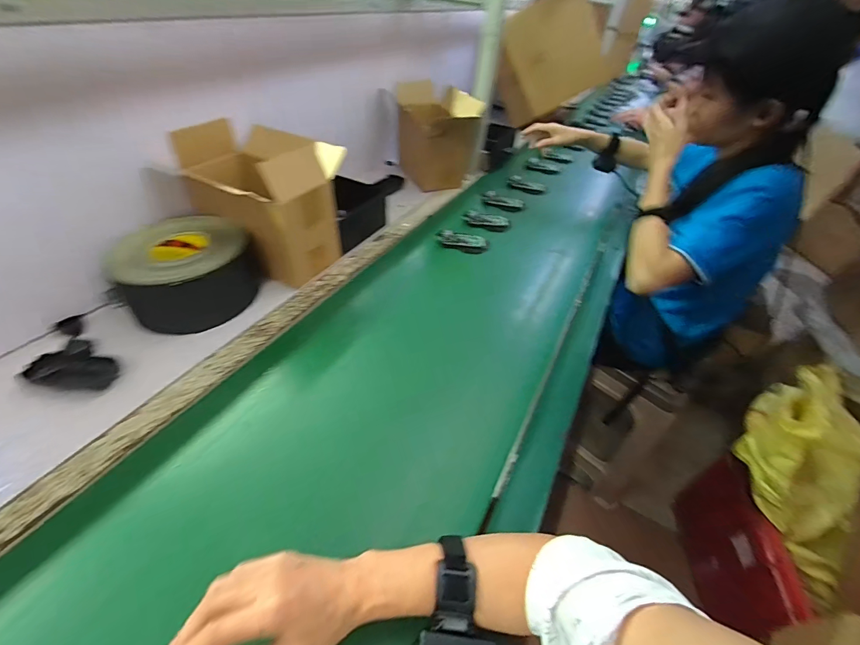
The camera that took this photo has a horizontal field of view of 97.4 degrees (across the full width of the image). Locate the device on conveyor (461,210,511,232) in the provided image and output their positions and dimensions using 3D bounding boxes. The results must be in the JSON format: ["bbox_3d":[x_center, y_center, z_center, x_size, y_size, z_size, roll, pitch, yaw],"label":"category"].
[{"bbox_3d":[0.146,-0.260,0.974,0.122,0.018,0.063,9,44,2],"label":"device on conveyor"}]

